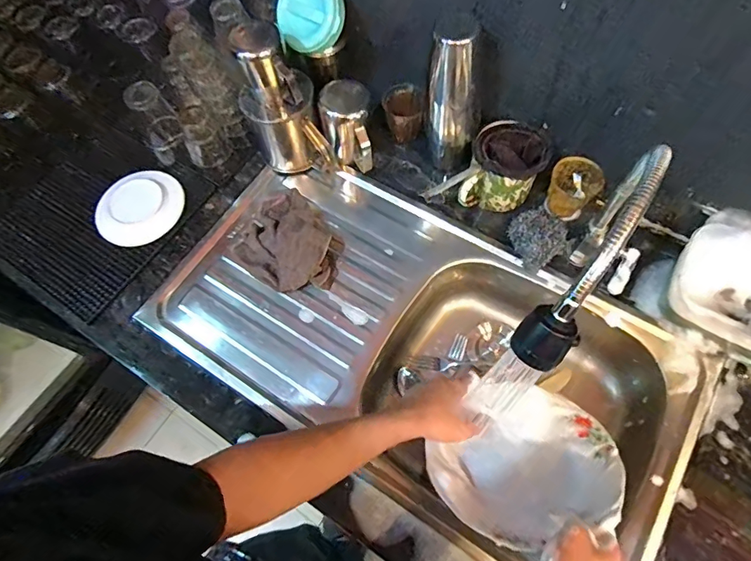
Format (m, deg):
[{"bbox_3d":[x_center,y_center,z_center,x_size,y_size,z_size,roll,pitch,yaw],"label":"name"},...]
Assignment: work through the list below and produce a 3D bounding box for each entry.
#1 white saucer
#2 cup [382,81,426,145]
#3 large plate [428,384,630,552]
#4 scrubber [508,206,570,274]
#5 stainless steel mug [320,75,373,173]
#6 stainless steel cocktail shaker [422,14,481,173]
[{"bbox_3d":[-0.399,-0.124,0.759,0.135,0.032,0.139,-1,65,3],"label":"white saucer"},{"bbox_3d":[0.052,-0.281,0.772,0.061,0.077,0.070,-19,66,-5],"label":"cup"},{"bbox_3d":[0.171,0.209,0.512,0.183,0.046,0.197,23,43,38],"label":"large plate"},{"bbox_3d":[0.239,-0.061,0.680,0.081,0.048,0.089,-1,65,3],"label":"scrubber"},{"bbox_3d":[-0.044,-0.249,0.741,0.076,0.111,0.098,-10,65,-1],"label":"stainless steel mug"},{"bbox_3d":[0.117,-0.278,0.683,0.071,0.239,0.085,12,67,9],"label":"stainless steel cocktail shaker"}]

